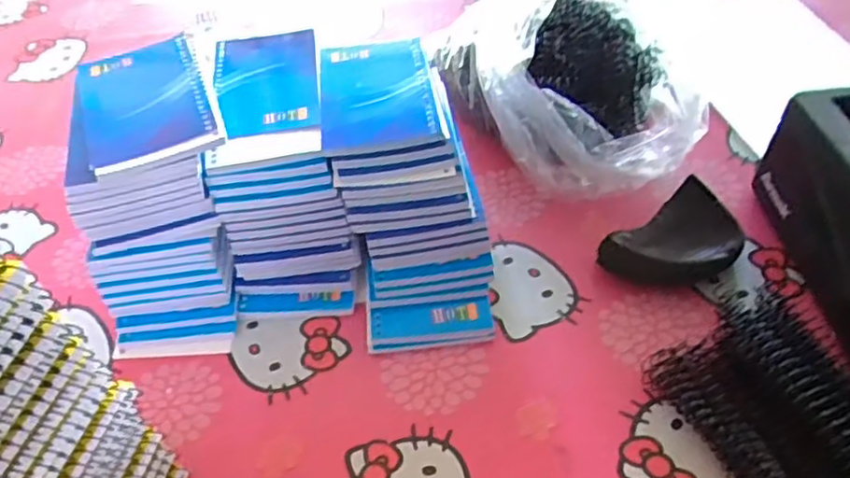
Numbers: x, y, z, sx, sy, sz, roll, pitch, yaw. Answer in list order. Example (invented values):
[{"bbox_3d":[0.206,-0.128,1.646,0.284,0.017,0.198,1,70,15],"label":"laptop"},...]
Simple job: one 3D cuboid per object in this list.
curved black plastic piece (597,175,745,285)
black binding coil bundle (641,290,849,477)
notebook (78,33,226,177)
[{"bbox_3d":[0.178,0.003,0.463,0.098,0.021,0.063,-30,53,-20],"label":"curved black plastic piece"},{"bbox_3d":[0.216,0.106,0.366,0.113,0.037,0.168,-21,51,-14],"label":"black binding coil bundle"},{"bbox_3d":[-0.192,-0.098,0.452,0.083,0.013,0.136,-19,50,-13],"label":"notebook"}]

